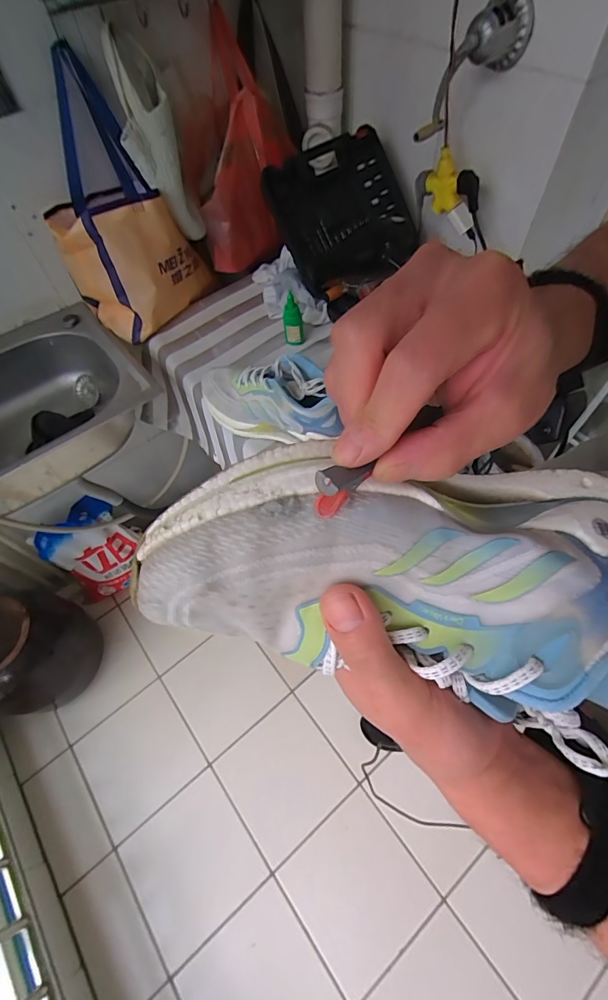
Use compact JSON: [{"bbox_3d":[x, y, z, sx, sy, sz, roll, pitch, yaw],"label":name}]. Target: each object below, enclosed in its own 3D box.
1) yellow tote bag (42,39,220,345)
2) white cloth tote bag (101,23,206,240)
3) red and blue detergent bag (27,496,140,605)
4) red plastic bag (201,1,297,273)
[{"bbox_3d":[-0.357,-0.542,0.798,0.203,0.354,0.257,24,64,16],"label":"yellow tote bag"},{"bbox_3d":[-0.275,-0.648,0.756,0.106,0.299,0.074,-28,37,-12],"label":"white cloth tote bag"},{"bbox_3d":[-0.666,0.180,1.338,0.270,0.337,0.157,-40,65,-18],"label":"red and blue detergent bag"},{"bbox_3d":[-0.120,-0.709,0.858,0.147,0.396,0.165,9,26,9],"label":"red plastic bag"}]

